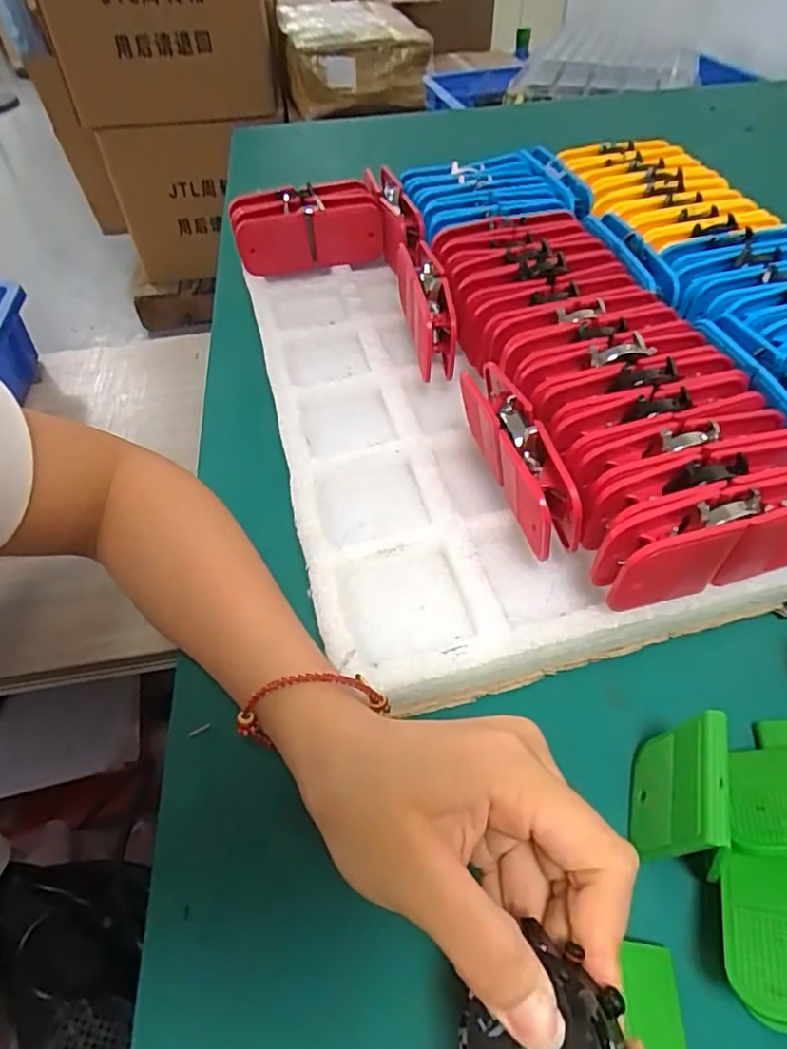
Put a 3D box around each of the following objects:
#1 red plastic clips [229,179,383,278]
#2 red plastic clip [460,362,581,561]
[{"bbox_3d":[-0.068,-0.231,0.475,0.112,0.062,0.039,-3,50,-3],"label":"red plastic clips"},{"bbox_3d":[0.060,-0.034,0.309,0.023,0.054,0.103,-15,52,-12],"label":"red plastic clip"}]

